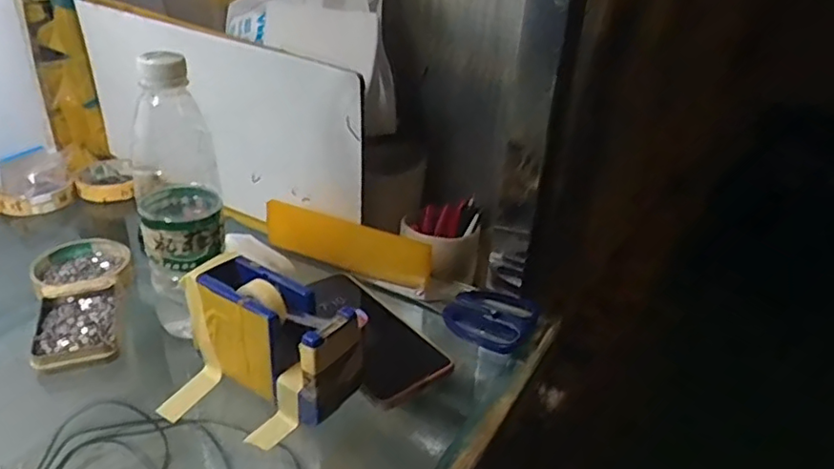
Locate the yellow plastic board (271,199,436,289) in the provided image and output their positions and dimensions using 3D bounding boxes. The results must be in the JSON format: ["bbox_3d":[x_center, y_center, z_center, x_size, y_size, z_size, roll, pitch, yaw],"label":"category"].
[{"bbox_3d":[-0.072,0.010,0.610,0.182,0.052,0.013,13,31,19],"label":"yellow plastic board"}]

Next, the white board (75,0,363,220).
[{"bbox_3d":[-0.229,-0.130,0.663,0.412,0.189,0.015,21,37,25],"label":"white board"}]

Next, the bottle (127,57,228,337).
[{"bbox_3d":[-0.188,-0.025,0.466,0.077,0.217,0.065,16,31,20],"label":"bottle"}]

